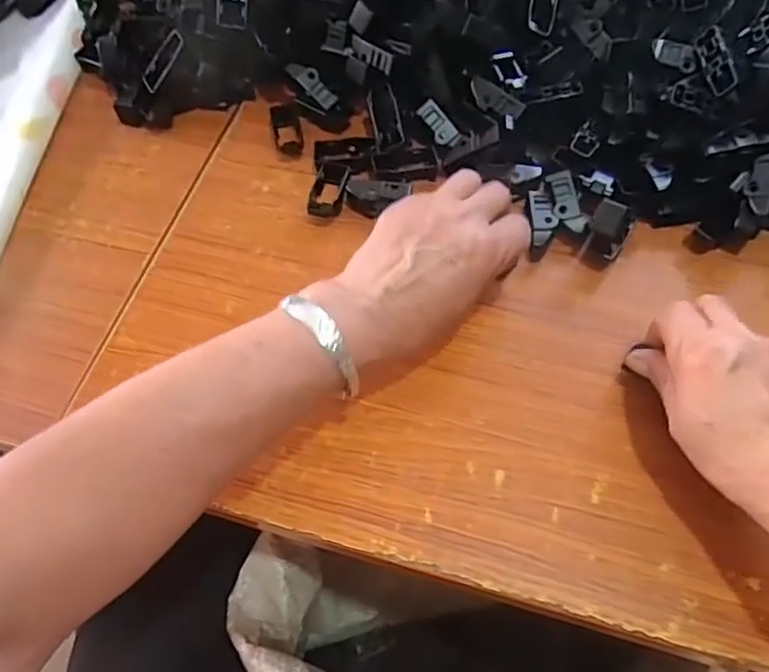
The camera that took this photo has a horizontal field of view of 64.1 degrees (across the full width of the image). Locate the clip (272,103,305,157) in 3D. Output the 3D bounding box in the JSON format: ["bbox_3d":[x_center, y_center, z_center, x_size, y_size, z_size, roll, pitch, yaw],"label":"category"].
[{"bbox_3d":[-0.078,-0.170,0.499,0.023,0.011,0.048,-10,63,-2],"label":"clip"}]

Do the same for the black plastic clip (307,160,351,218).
[{"bbox_3d":[-0.042,-0.109,0.467,0.025,0.016,0.049,12,65,9],"label":"black plastic clip"}]

